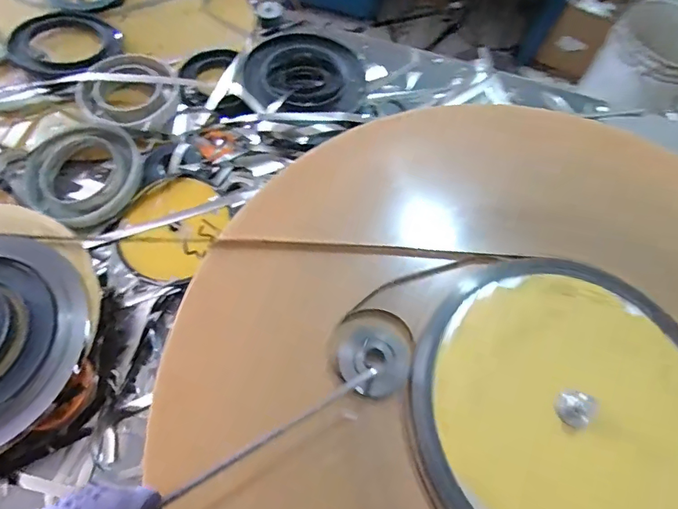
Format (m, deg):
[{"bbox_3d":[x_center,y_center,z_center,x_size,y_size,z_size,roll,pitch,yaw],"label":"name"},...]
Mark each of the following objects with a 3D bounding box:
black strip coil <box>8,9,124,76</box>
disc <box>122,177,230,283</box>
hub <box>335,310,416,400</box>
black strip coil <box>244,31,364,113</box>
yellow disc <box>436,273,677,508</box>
[{"bbox_3d":[-0.416,-0.328,0.692,0.144,0.029,0.156,14,64,3],"label":"black strip coil"},{"bbox_3d":[-0.209,-0.034,0.568,0.123,0.013,0.132,1,72,-4],"label":"disc"},{"bbox_3d":[0.036,0.100,0.464,0.081,0.012,0.087,1,63,-3],"label":"hub"},{"bbox_3d":[-0.051,-0.279,0.687,0.176,0.031,0.144,-6,64,-6],"label":"black strip coil"},{"bbox_3d":[0.238,0.157,0.458,0.252,0.024,0.281,2,63,-2],"label":"yellow disc"}]

